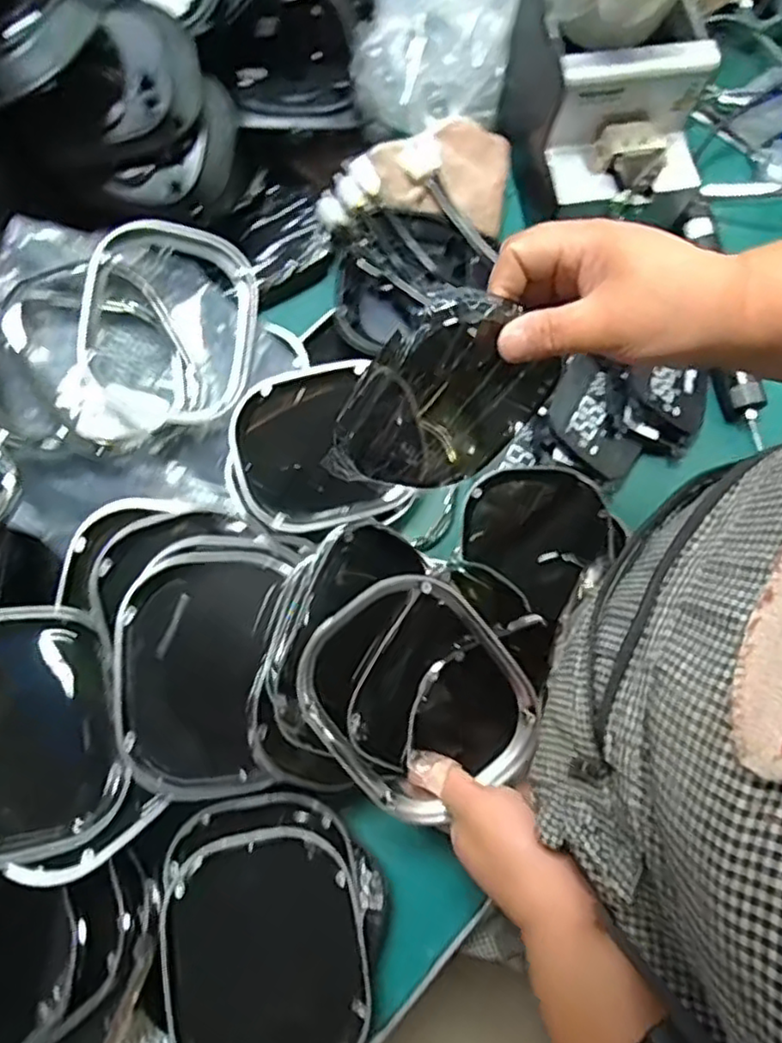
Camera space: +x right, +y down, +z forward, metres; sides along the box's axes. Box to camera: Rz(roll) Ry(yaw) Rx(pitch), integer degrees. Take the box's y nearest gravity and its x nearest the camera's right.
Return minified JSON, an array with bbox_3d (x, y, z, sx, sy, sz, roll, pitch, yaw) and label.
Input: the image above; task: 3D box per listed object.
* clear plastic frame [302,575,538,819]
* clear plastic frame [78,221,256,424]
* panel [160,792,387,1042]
[{"bbox_3d":[0.016,0.105,0.410,0.120,0.029,0.138,-39,96,-2],"label":"clear plastic frame"},{"bbox_3d":[-0.166,-0.150,0.516,0.126,0.028,0.144,18,82,-15],"label":"clear plastic frame"},{"bbox_3d":[-0.069,0.253,0.412,0.126,0.024,0.159,-11,76,-4],"label":"panel"}]

